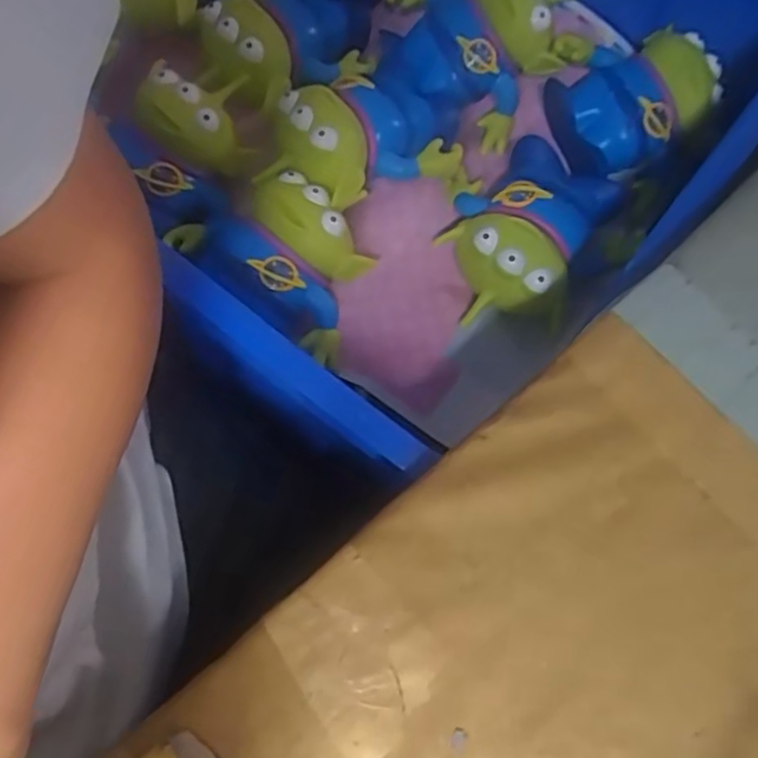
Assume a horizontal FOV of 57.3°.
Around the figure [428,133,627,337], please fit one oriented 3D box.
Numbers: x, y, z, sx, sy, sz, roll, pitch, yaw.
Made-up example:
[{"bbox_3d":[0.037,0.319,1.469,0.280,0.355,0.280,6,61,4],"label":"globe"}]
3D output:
[{"bbox_3d":[0.104,-0.120,0.509,0.122,0.059,0.170,29,72,10],"label":"figure"}]

